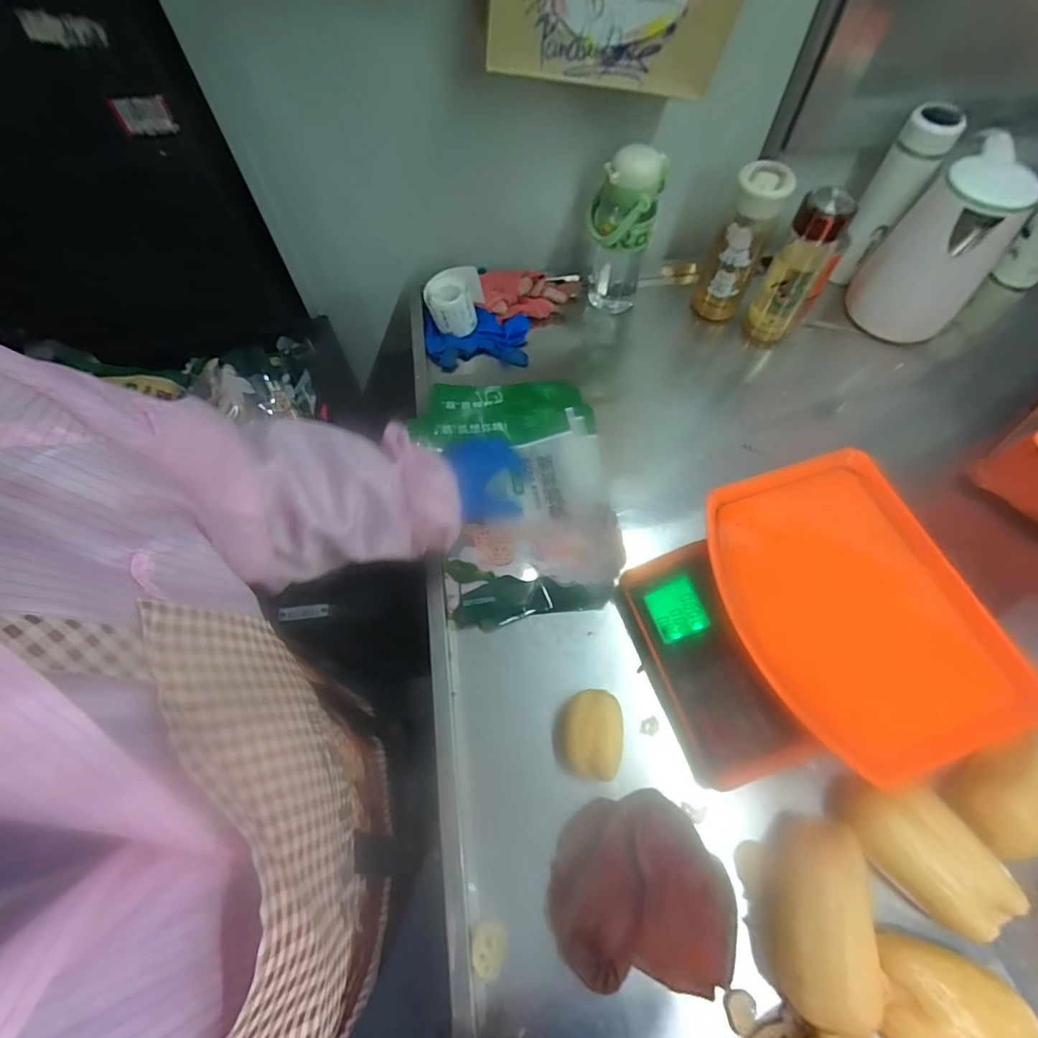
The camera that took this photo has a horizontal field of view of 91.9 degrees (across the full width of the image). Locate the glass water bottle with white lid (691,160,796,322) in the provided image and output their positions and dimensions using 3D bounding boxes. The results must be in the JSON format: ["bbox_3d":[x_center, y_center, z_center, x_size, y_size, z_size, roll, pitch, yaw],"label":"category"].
[{"bbox_3d":[0.316,-0.388,0.730,0.074,0.205,0.066,21,65,11],"label":"glass water bottle with white lid"}]

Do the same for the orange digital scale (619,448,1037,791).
[{"bbox_3d":[0.281,0.110,0.518,0.274,0.135,0.286,-16,64,-7],"label":"orange digital scale"}]

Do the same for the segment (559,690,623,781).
[{"bbox_3d":[0.073,0.220,0.513,0.056,0.054,0.081,4,63,3],"label":"segment"}]

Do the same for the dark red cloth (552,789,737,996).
[{"bbox_3d":[0.112,0.339,0.461,0.160,0.044,0.148,2,63,2],"label":"dark red cloth"}]

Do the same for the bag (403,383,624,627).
[{"bbox_3d":[0.004,-0.040,0.647,0.227,0.032,0.335,-10,63,-4],"label":"bag"}]

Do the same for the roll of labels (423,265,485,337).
[{"bbox_3d":[-0.101,-0.334,0.767,0.077,0.064,0.072,7,63,5],"label":"roll of labels"}]

